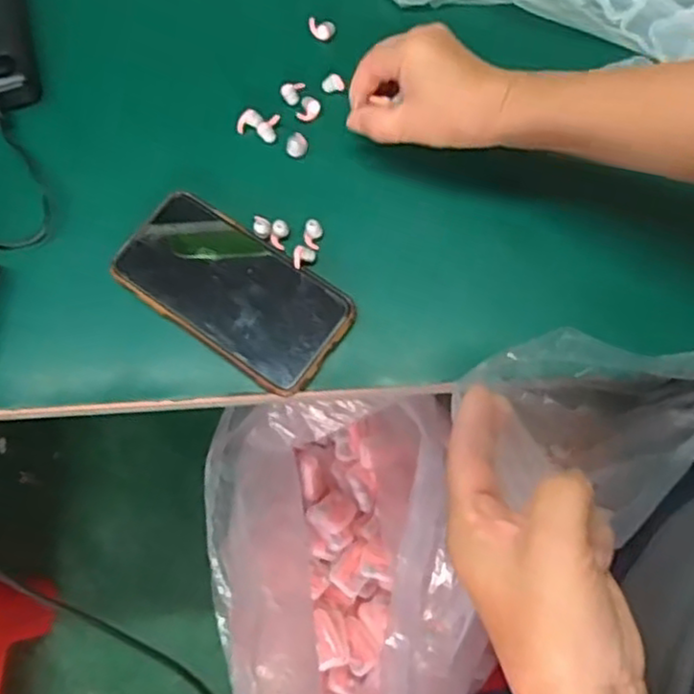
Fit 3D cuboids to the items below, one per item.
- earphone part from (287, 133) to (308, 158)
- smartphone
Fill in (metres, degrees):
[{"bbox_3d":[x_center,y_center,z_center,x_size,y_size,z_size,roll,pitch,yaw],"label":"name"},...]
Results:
[{"bbox_3d":[-0.036,-0.149,0.509,0.015,0.007,0.019,18,73,8],"label":"earphone part"},{"bbox_3d":[-0.076,-0.039,0.468,0.157,0.016,0.080,33,76,12],"label":"smartphone"}]

